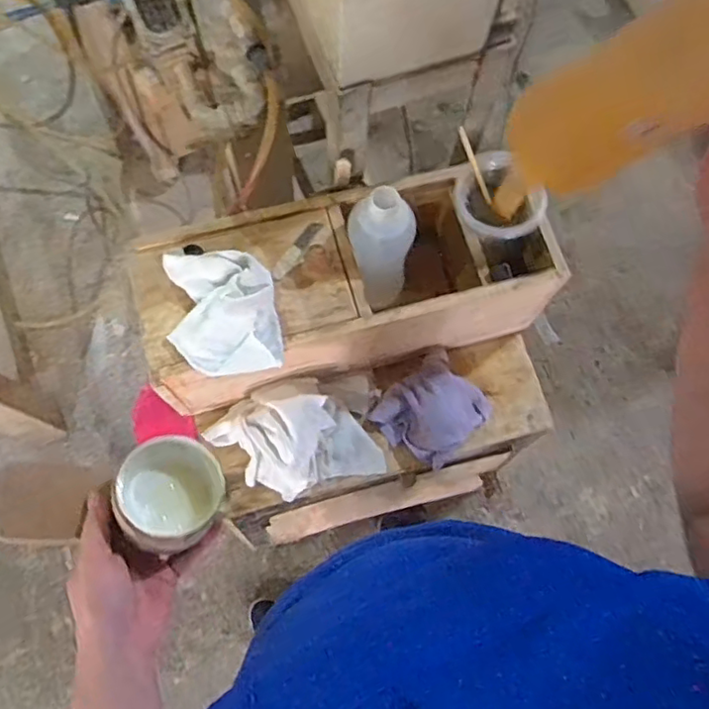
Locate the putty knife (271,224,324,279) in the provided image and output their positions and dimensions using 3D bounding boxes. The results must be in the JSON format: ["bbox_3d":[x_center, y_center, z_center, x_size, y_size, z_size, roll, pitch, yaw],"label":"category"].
[{"bbox_3d":[-0.072,-0.131,0.771,0.020,0.005,0.095,33,75,8],"label":"putty knife"}]

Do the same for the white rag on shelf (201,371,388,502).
[{"bbox_3d":[-0.079,0.111,0.829,0.240,0.089,0.147,-11,74,-5],"label":"white rag on shelf"}]

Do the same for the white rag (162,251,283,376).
[{"bbox_3d":[-0.153,-0.051,0.715,0.121,0.035,0.143,-9,74,-5],"label":"white rag"}]

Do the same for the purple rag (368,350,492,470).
[{"bbox_3d":[0.111,0.081,0.877,0.128,0.060,0.140,44,77,10],"label":"purple rag"}]

